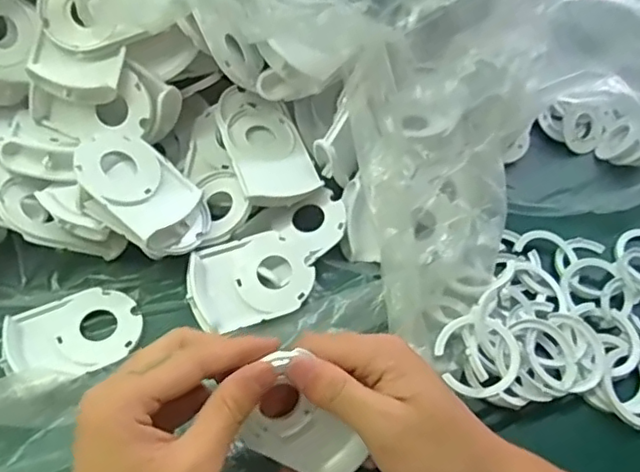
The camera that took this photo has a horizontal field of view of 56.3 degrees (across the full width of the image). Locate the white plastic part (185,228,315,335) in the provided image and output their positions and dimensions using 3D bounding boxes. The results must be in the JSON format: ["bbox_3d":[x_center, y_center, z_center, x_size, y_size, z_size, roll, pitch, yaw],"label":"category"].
[{"bbox_3d":[-0.046,0.029,0.396,0.080,0.009,0.057,-18,74,-10],"label":"white plastic part"}]

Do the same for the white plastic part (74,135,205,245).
[{"bbox_3d":[-0.121,-0.033,0.389,0.075,0.015,0.058,41,45,0],"label":"white plastic part"}]

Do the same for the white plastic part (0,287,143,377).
[{"bbox_3d":[-0.156,0.061,0.377,0.081,0.014,0.057,-25,60,-21],"label":"white plastic part"}]

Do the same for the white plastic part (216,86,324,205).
[{"bbox_3d":[-0.039,-0.069,0.430,0.057,0.021,0.099,-17,58,-16],"label":"white plastic part"}]

